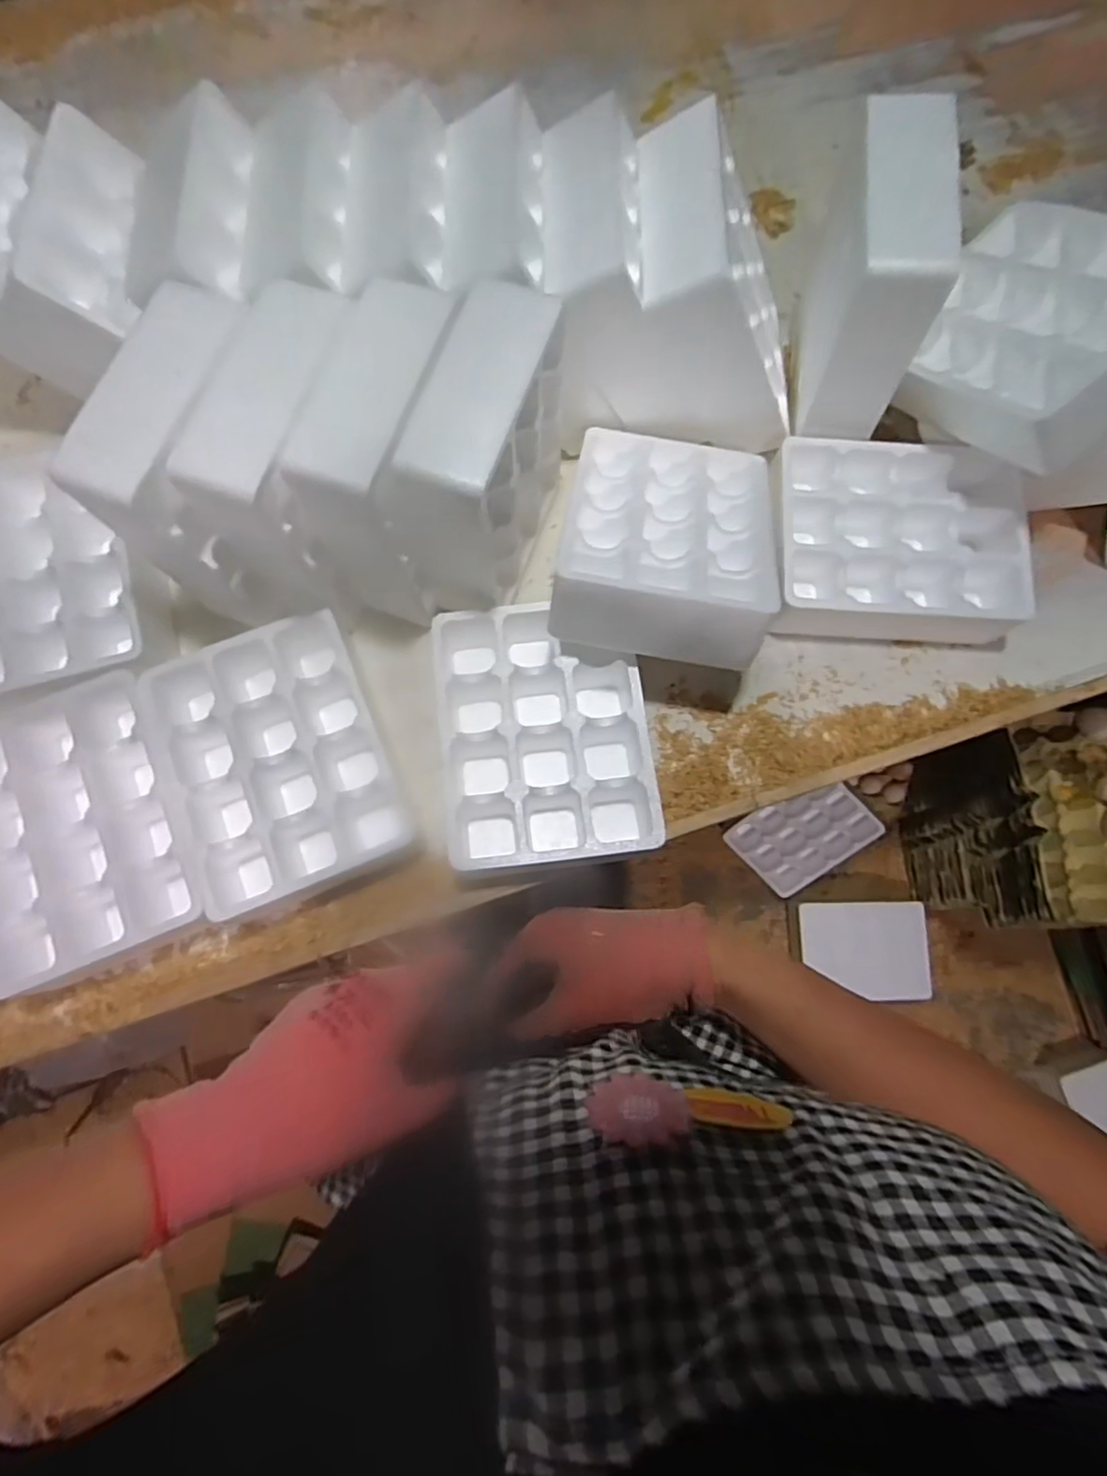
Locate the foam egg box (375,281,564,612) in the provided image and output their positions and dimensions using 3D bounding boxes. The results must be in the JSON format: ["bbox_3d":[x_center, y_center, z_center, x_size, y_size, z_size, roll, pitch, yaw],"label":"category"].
[{"bbox_3d":[-0.061,-0.228,0.583,0.076,0.210,0.194,21,78,4],"label":"foam egg box"}]

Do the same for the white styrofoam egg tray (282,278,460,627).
[{"bbox_3d":[-0.140,-0.234,0.590,0.089,0.223,0.185,15,76,2],"label":"white styrofoam egg tray"}]

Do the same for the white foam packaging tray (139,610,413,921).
[{"bbox_3d":[-0.251,0.024,0.626,0.191,0.069,0.237,-23,79,-6],"label":"white foam packaging tray"}]

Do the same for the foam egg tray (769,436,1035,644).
[{"bbox_3d":[0.341,-0.199,0.683,0.252,0.072,0.185,2,78,0],"label":"foam egg tray"}]

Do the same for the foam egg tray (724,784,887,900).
[{"bbox_3d":[0.490,0.189,1.321,0.187,0.039,0.245,43,119,-2],"label":"foam egg tray"}]

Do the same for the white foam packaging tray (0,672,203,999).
[{"bbox_3d":[-0.431,0.084,0.604,0.189,0.053,0.243,-22,79,-6],"label":"white foam packaging tray"}]

